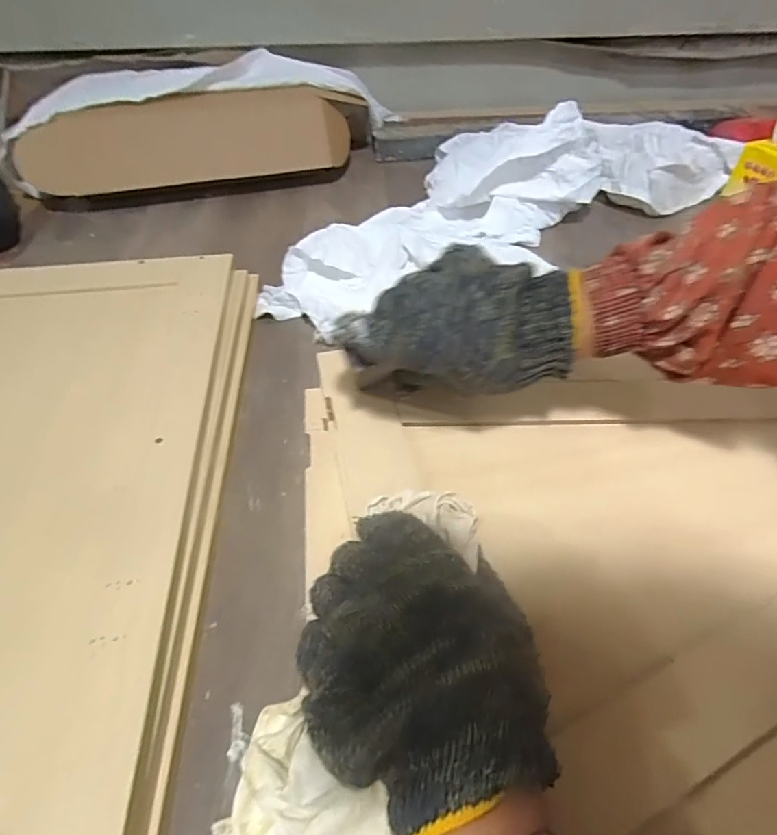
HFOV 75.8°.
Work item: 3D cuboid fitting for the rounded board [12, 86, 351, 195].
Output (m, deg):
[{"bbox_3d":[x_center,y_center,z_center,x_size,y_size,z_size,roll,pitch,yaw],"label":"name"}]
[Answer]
[{"bbox_3d":[-0.287,-0.403,0.719,0.448,0.027,0.127,-10,93,-9],"label":"rounded board"}]

